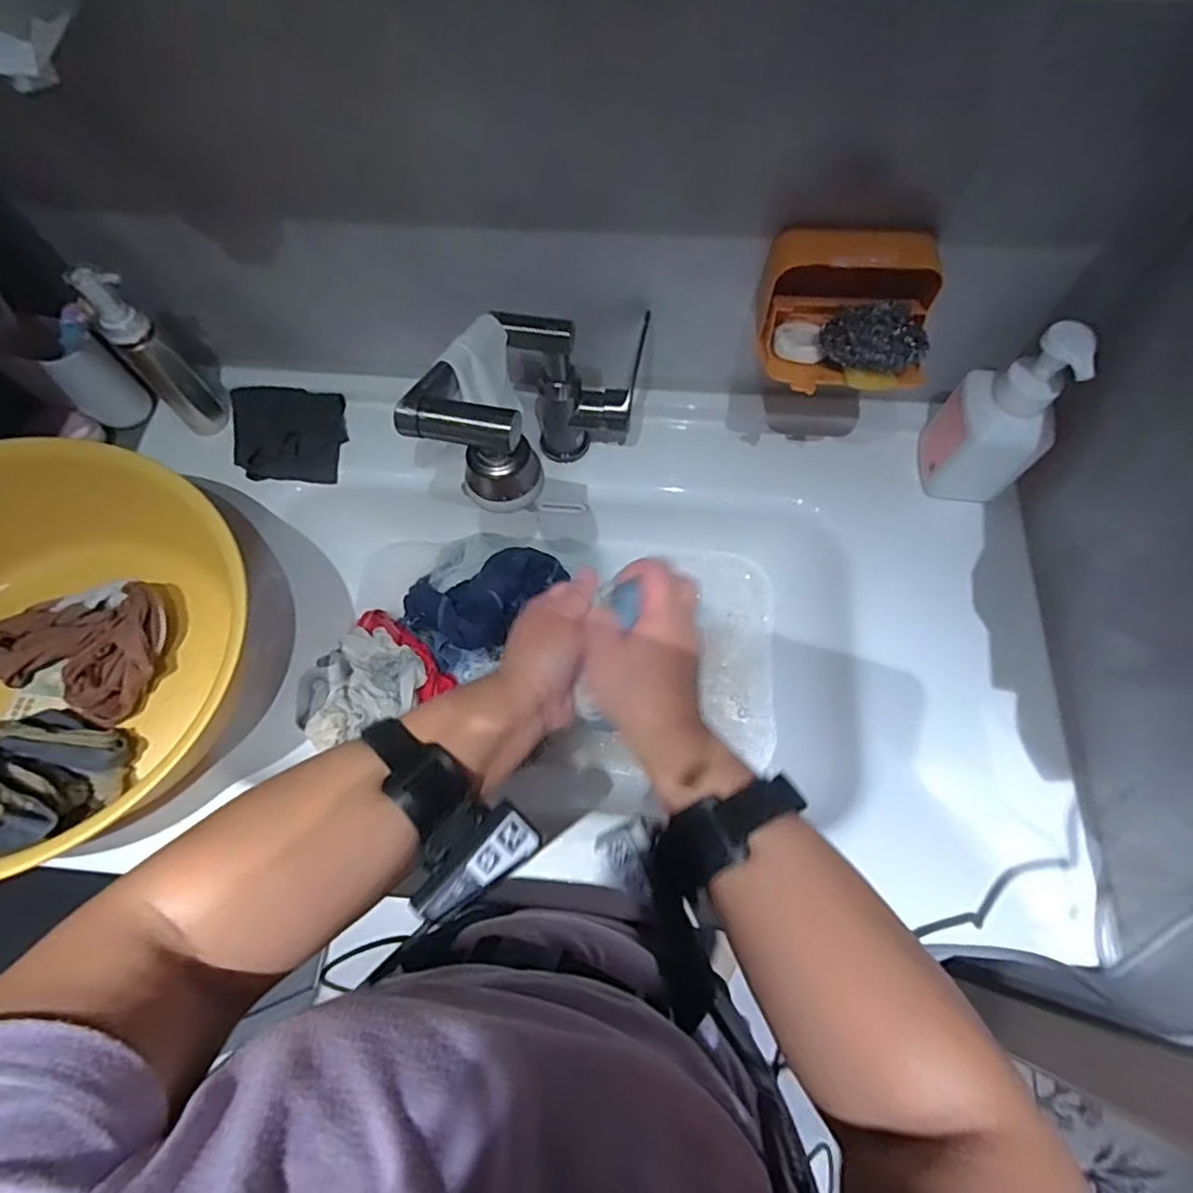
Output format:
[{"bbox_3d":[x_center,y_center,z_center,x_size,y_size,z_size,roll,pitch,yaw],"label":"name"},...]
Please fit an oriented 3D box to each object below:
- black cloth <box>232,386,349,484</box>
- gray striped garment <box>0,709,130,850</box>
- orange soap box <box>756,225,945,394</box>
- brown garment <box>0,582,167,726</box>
[{"bbox_3d":[-0.329,-0.172,0.655,0.114,0.027,0.109,-3,68,-1],"label":"black cloth"},{"bbox_3d":[-0.439,0.139,0.474,0.092,0.070,0.099,14,69,6],"label":"gray striped garment"},{"bbox_3d":[0.196,-0.226,0.480,0.134,0.070,0.142,15,69,7],"label":"orange soap box"},{"bbox_3d":[-0.444,0.036,0.533,0.130,0.041,0.111,19,69,9],"label":"brown garment"}]

